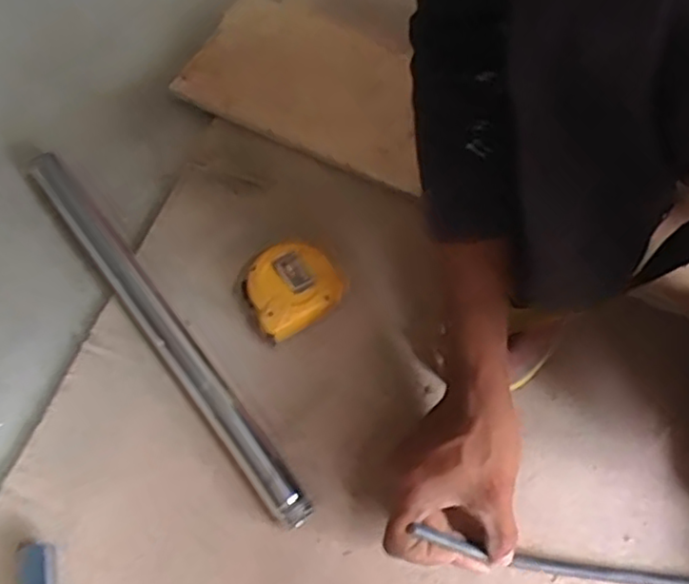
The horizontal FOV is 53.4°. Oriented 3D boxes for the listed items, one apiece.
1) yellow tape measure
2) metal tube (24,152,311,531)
[{"bbox_3d":[-0.044,0.001,0.514,0.061,0.038,0.064,-29,68,-17],"label":"yellow tape measure"},{"bbox_3d":[-0.135,0.024,0.499,0.027,0.030,0.344,-34,69,-19],"label":"metal tube"}]

